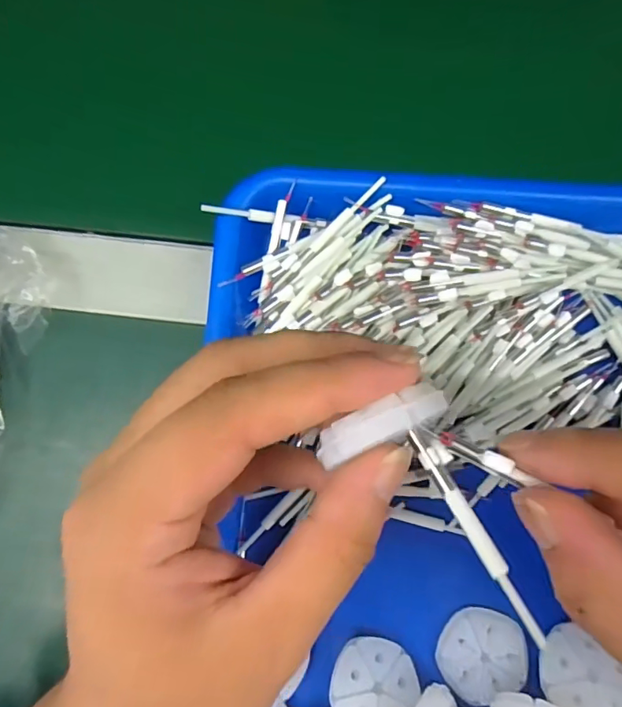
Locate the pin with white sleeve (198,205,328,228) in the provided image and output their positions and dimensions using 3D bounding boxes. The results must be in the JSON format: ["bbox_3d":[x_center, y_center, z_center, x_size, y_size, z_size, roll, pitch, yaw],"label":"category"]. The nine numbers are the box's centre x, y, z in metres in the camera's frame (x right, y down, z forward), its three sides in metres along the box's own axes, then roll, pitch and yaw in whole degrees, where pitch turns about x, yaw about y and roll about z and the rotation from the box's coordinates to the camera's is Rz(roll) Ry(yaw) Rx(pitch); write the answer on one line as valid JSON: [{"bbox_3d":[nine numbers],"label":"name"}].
[{"bbox_3d":[-0.021,-0.062,0.238,0.058,0.006,0.006,4,82,-13],"label":"pin with white sleeve"}]

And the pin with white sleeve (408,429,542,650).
[{"bbox_3d":[0.045,0.048,0.141,0.005,0.004,0.061,-29,74,-3],"label":"pin with white sleeve"}]

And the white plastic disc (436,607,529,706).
[{"bbox_3d":[0.076,0.132,0.227,0.038,0.004,0.036,18,83,4],"label":"white plastic disc"}]

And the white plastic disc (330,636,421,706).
[{"bbox_3d":[0.027,0.141,0.218,0.036,0.006,0.037,19,58,1],"label":"white plastic disc"}]

